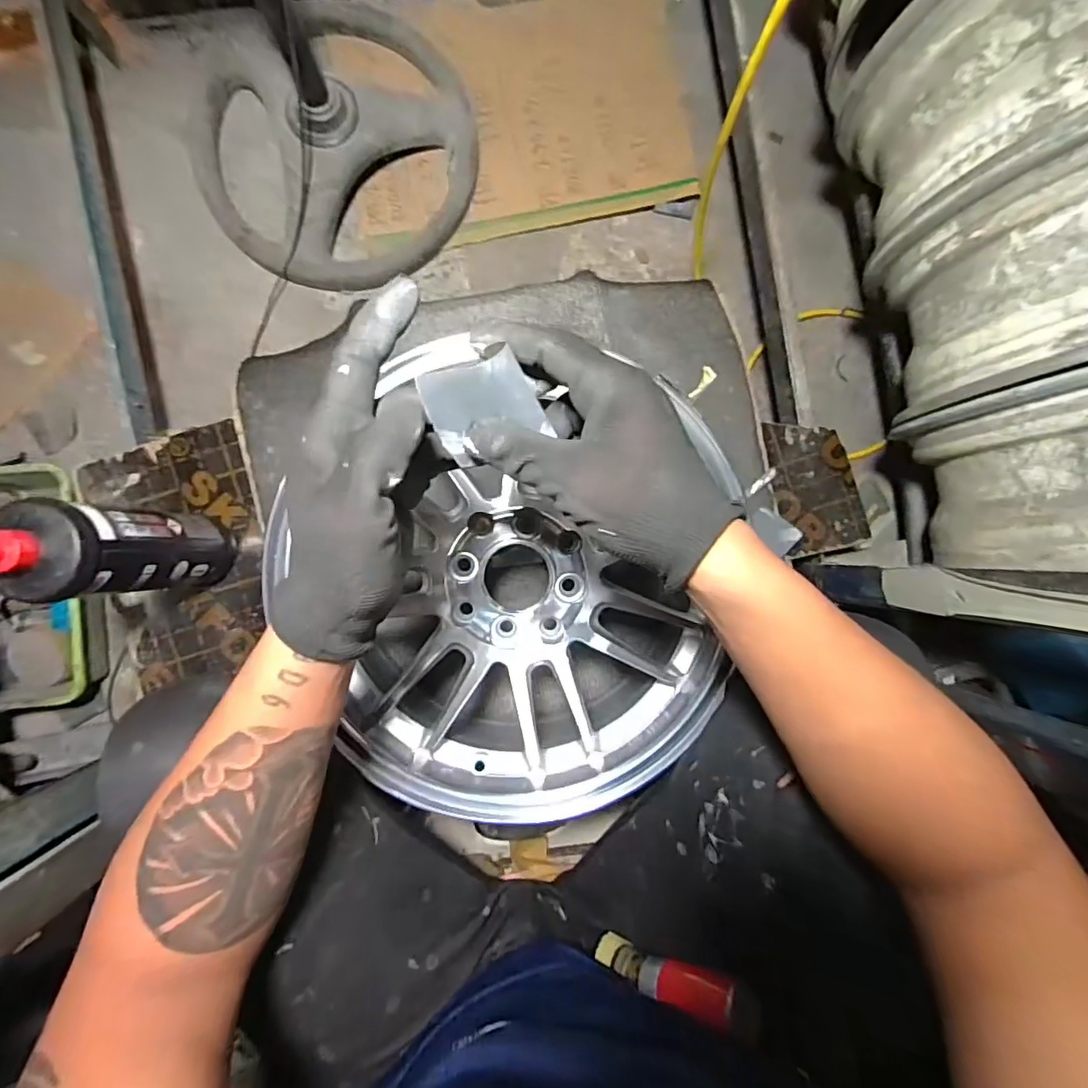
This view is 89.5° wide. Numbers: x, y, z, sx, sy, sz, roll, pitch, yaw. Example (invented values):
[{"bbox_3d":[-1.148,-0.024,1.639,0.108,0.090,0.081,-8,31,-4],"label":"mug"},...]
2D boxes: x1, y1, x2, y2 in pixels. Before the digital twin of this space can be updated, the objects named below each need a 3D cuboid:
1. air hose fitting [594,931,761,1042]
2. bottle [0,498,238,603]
[{"bbox_3d":[0.091,0.317,0.399,0.024,0.129,0.025,-16,91,-44],"label":"air hose fitting"},{"bbox_3d":[-0.386,0.006,0.501,0.072,0.238,0.075,2,90,-3],"label":"bottle"}]

